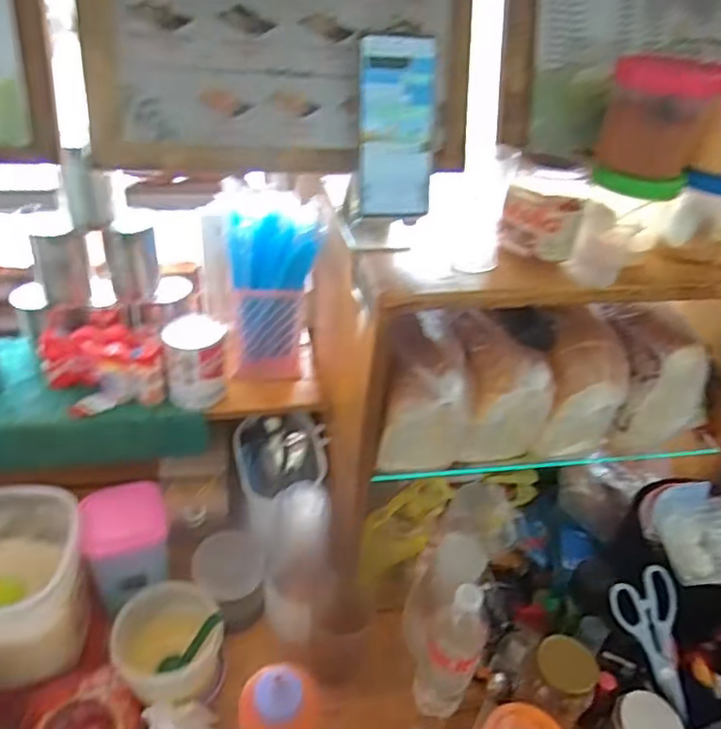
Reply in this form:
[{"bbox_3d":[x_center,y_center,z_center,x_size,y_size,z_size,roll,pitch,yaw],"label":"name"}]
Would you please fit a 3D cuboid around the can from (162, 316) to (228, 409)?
[{"bbox_3d":[-0.212,-0.003,0.785,0.080,0.100,0.067,-7,40,-16],"label":"can"}]

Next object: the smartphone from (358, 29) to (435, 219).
[{"bbox_3d":[0.035,-0.216,0.559,0.074,0.153,0.014,-8,19,-18],"label":"smartphone"}]

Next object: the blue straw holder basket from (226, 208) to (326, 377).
[{"bbox_3d":[-0.122,-0.100,0.832,0.113,0.227,0.117,-5,40,-14],"label":"blue straw holder basket"}]

